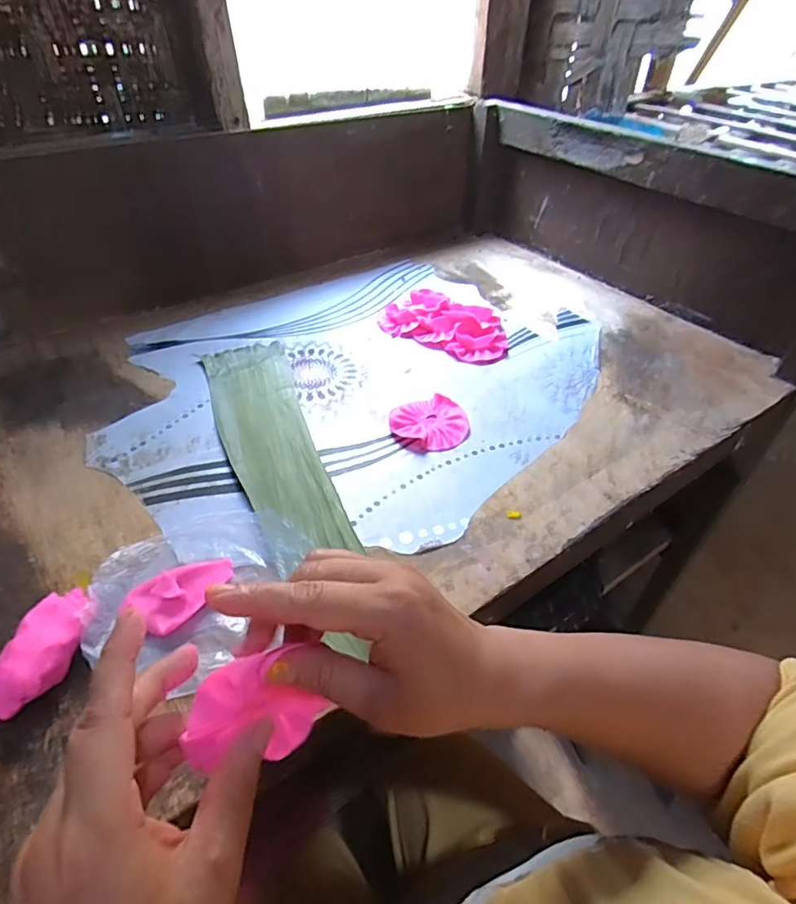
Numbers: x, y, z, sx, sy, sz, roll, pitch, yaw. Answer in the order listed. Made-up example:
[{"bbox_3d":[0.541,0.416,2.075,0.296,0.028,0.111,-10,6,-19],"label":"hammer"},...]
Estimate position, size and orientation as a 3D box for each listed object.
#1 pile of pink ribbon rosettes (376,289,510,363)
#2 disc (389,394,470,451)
[{"bbox_3d":[0.058,-0.158,0.636,0.159,0.024,0.095,24,48,22],"label":"pile of pink ribbon rosettes"},{"bbox_3d":[0.030,-0.027,0.506,0.072,0.010,0.067,1,43,-1],"label":"disc"}]

